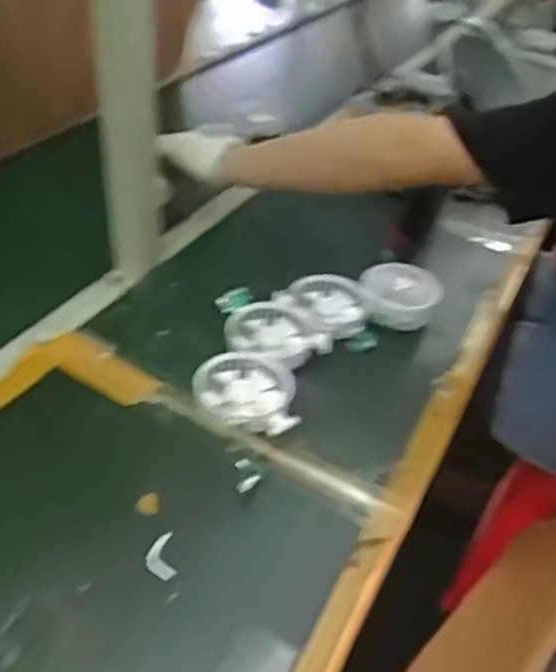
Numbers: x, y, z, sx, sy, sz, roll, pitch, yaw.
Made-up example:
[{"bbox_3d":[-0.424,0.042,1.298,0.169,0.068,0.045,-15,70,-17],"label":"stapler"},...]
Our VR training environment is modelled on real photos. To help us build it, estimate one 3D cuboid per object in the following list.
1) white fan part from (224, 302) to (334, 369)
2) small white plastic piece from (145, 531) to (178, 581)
[{"bbox_3d":[-0.001,-0.001,0.715,0.096,0.023,0.081,31,45,28],"label":"white fan part"},{"bbox_3d":[-0.093,0.174,0.526,0.022,0.009,0.036,-5,40,-14],"label":"small white plastic piece"}]

